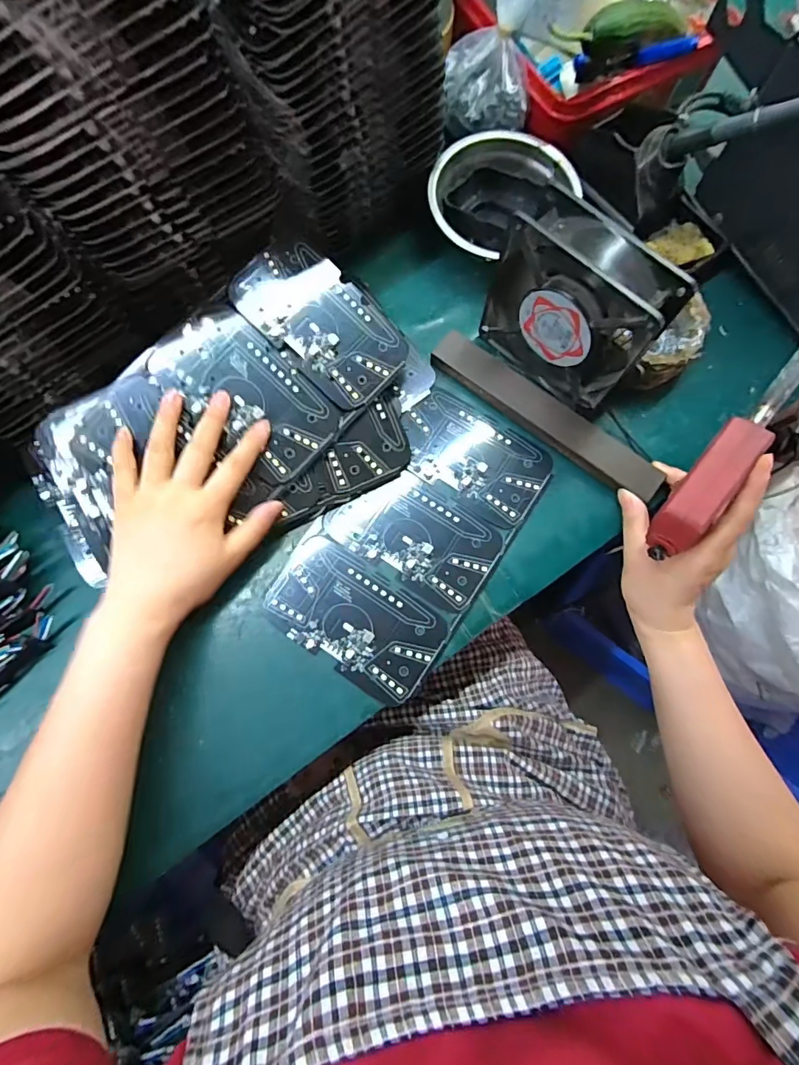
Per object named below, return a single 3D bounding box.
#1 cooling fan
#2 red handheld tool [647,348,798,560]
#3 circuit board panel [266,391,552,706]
[{"bbox_3d":[0.127,-0.162,0.351,0.124,0.113,0.050,42,80,10],"label":"cooling fan"},{"bbox_3d":[0.221,-0.062,0.307,0.027,0.034,0.170,39,87,9],"label":"red handheld tool"},{"bbox_3d":[0.013,0.001,0.372,0.128,0.005,0.227,33,79,8],"label":"circuit board panel"}]

